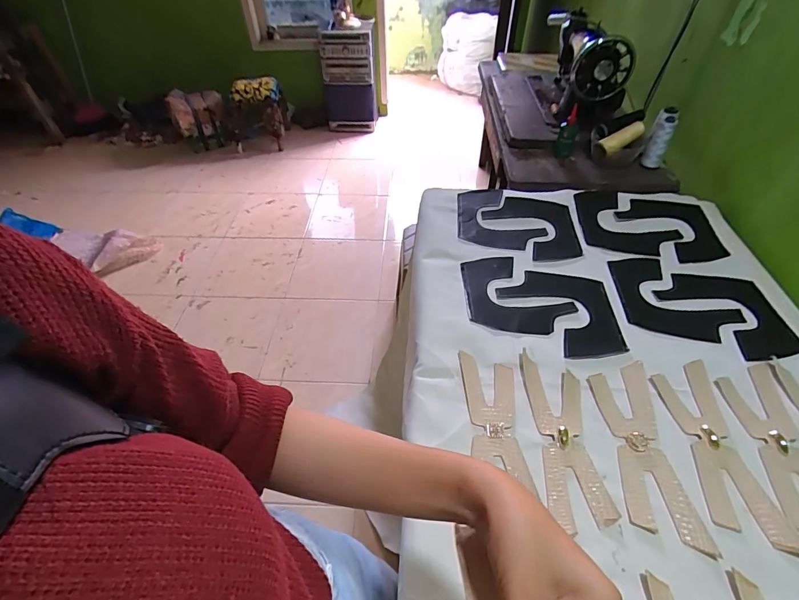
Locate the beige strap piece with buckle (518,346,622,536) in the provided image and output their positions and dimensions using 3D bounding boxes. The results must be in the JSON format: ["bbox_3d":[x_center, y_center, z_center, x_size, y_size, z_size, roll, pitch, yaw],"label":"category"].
[{"bbox_3d":[0.211,0.166,0.513,0.071,0.008,0.215,0,47,3],"label":"beige strap piece with buckle"}]

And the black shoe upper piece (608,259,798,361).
[{"bbox_3d":[0.488,0.007,0.661,0.262,0.007,0.172,20,51,21],"label":"black shoe upper piece"}]

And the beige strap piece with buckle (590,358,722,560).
[{"bbox_3d":[0.300,0.178,0.501,0.077,0.004,0.232,1,47,5],"label":"beige strap piece with buckle"}]

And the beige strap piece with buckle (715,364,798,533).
[{"bbox_3d":[0.474,0.179,0.495,0.080,0.006,0.226,1,47,4],"label":"beige strap piece with buckle"}]

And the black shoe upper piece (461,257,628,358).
[{"bbox_3d":[0.231,0.002,0.674,0.267,0.006,0.172,20,51,21],"label":"black shoe upper piece"}]

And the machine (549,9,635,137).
[{"bbox_3d":[0.485,-0.599,1.044,0.145,0.202,0.417,3,47,4],"label":"machine"}]

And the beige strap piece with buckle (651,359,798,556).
[{"bbox_3d":[0.389,0.176,0.498,0.079,0.004,0.231,0,47,3],"label":"beige strap piece with buckle"}]

